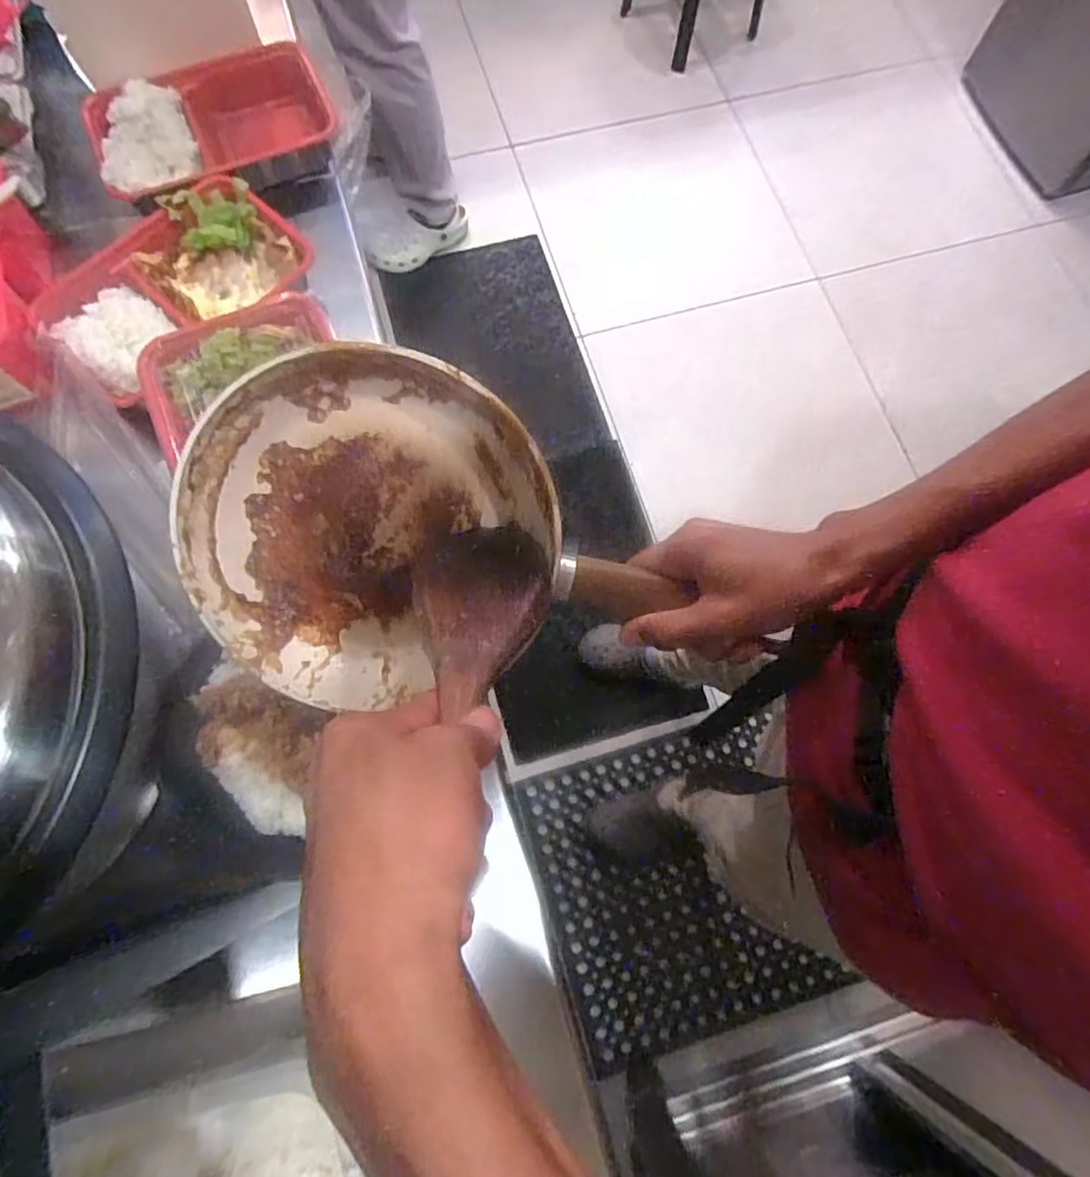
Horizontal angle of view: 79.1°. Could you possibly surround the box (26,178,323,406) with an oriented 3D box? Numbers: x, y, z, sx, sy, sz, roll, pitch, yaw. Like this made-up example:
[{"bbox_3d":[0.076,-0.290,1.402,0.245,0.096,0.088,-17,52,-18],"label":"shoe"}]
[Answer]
[{"bbox_3d":[-0.323,-0.265,0.583,0.220,0.043,0.139,-41,78,-13],"label":"box"}]

